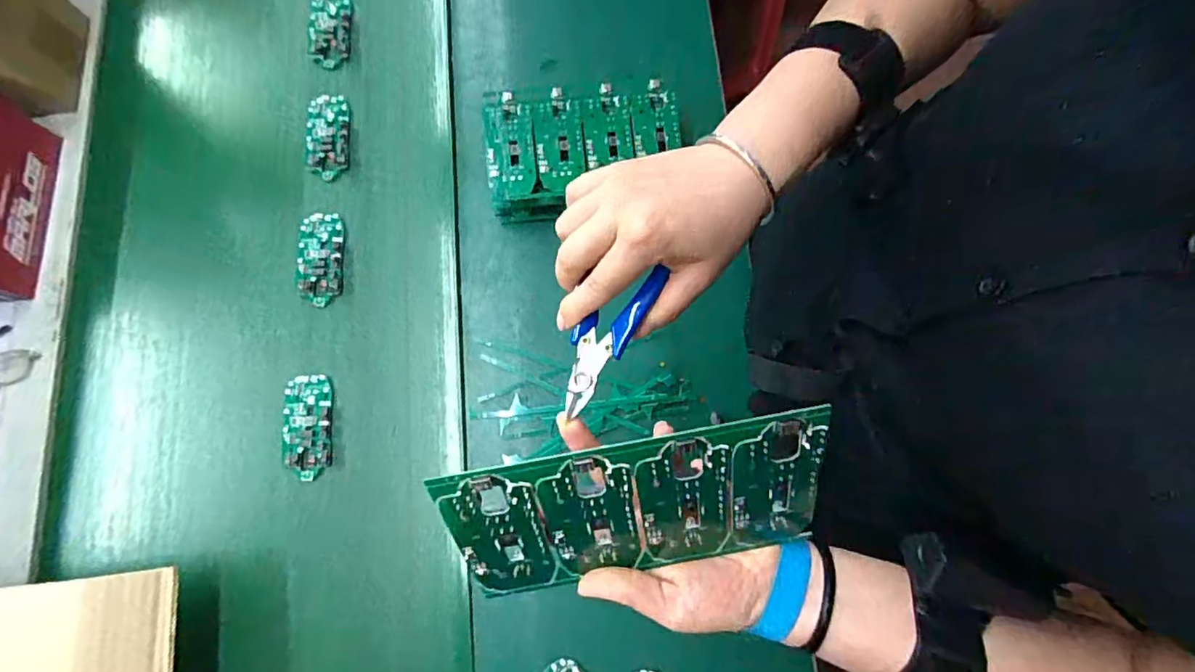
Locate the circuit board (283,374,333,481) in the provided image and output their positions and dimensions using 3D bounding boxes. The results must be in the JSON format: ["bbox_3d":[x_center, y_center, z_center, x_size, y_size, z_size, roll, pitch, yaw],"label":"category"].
[{"bbox_3d":[-0.284,0.088,0.547,0.046,0.009,0.098,-5,79,-2],"label":"circuit board"}]

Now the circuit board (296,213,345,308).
[{"bbox_3d":[-0.290,-0.081,0.584,0.047,0.006,0.099,-4,79,-2],"label":"circuit board"}]

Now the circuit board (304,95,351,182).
[{"bbox_3d":[-0.297,-0.220,0.615,0.049,0.010,0.098,-5,79,-2],"label":"circuit board"}]

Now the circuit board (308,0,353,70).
[{"bbox_3d":[-0.308,-0.354,0.640,0.051,0.009,0.100,-4,79,-2],"label":"circuit board"}]

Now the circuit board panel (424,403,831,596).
[{"bbox_3d":[0.021,0.089,0.289,0.187,0.103,0.004,-11,38,1],"label":"circuit board panel"}]

